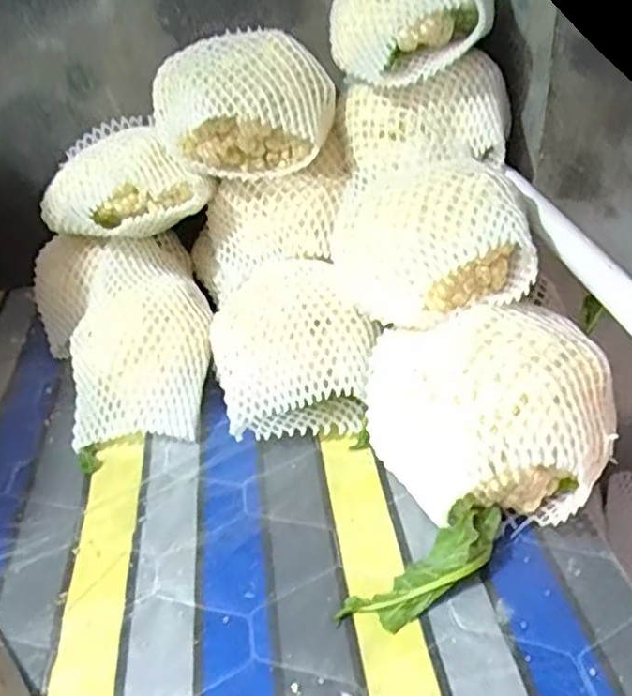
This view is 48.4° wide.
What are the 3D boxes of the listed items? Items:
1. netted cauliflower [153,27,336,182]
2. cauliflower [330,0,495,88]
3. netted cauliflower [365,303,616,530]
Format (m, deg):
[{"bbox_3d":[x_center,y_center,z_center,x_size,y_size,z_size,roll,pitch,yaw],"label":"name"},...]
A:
[{"bbox_3d":[-0.079,-0.267,0.770,0.189,0.129,0.120,-11,34,-8],"label":"netted cauliflower"},{"bbox_3d":[0.091,-0.344,0.726,0.174,0.103,0.116,4,35,15],"label":"cauliflower"},{"bbox_3d":[0.148,0.058,0.607,0.201,0.141,0.175,-3,35,2],"label":"netted cauliflower"}]

